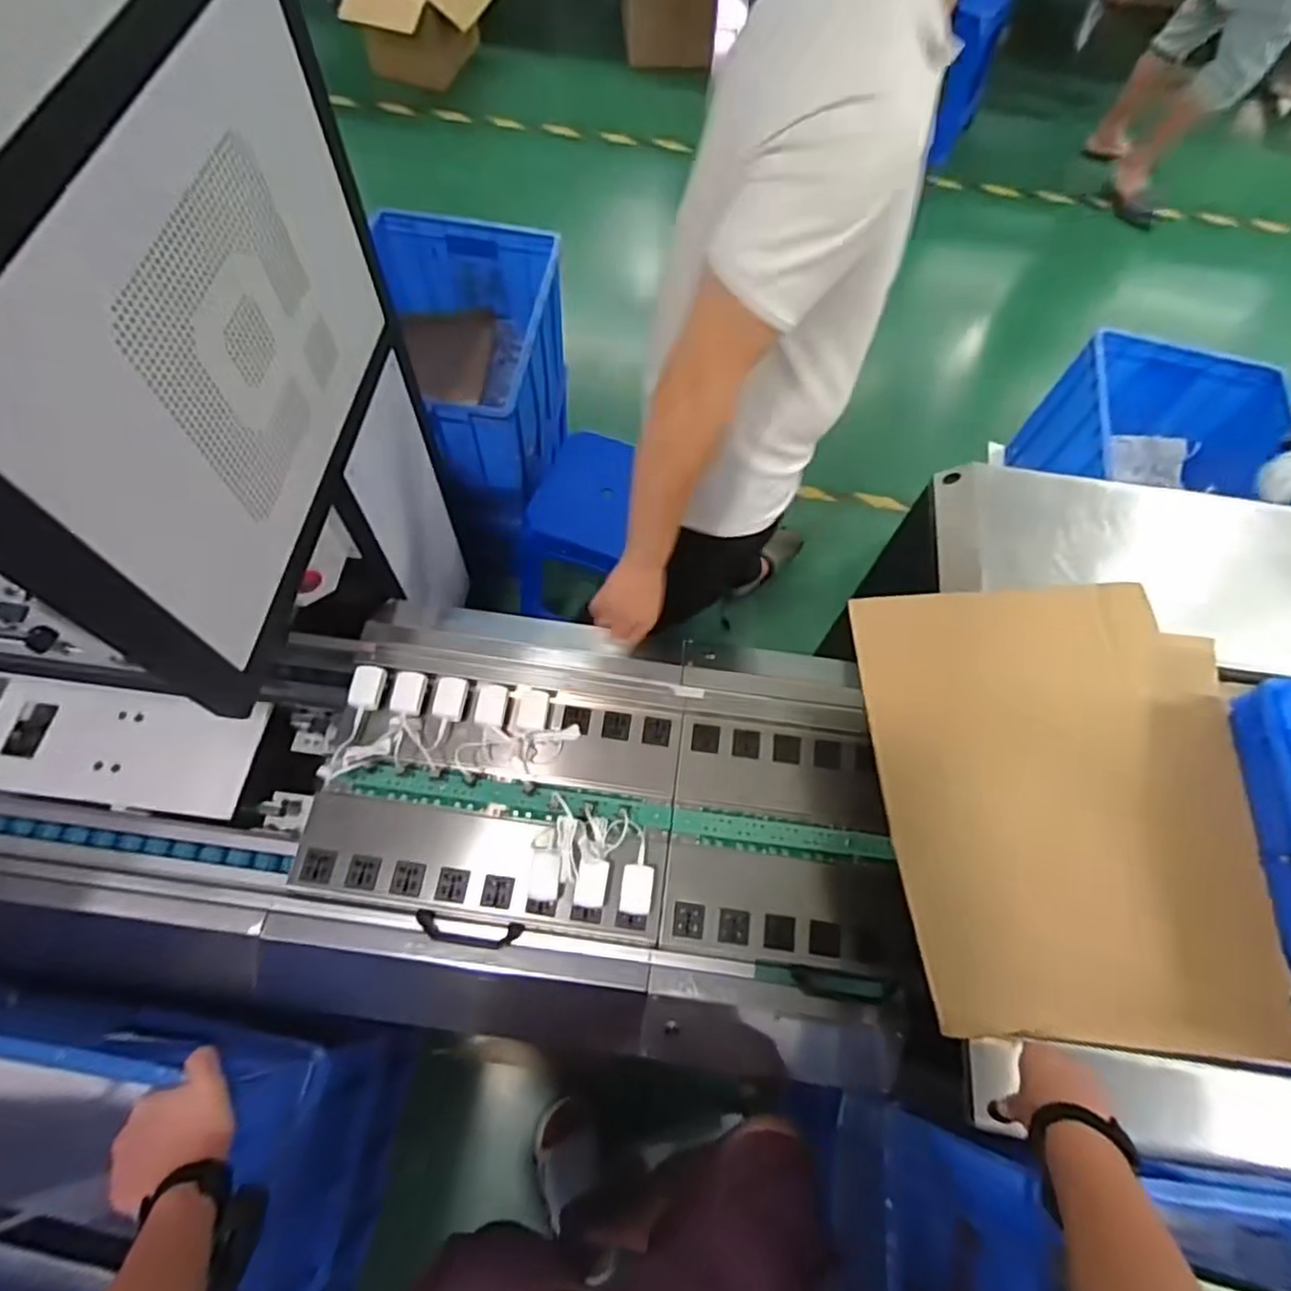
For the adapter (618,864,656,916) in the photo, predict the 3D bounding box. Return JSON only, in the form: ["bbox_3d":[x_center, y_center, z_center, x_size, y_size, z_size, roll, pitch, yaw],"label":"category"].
[{"bbox_3d":[-0.011,0.317,0.895,0.042,0.022,0.061,8,65,0],"label":"adapter"}]

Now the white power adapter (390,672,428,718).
[{"bbox_3d":[-0.340,0.070,0.989,0.045,0.021,0.067,2,65,-3],"label":"white power adapter"}]

